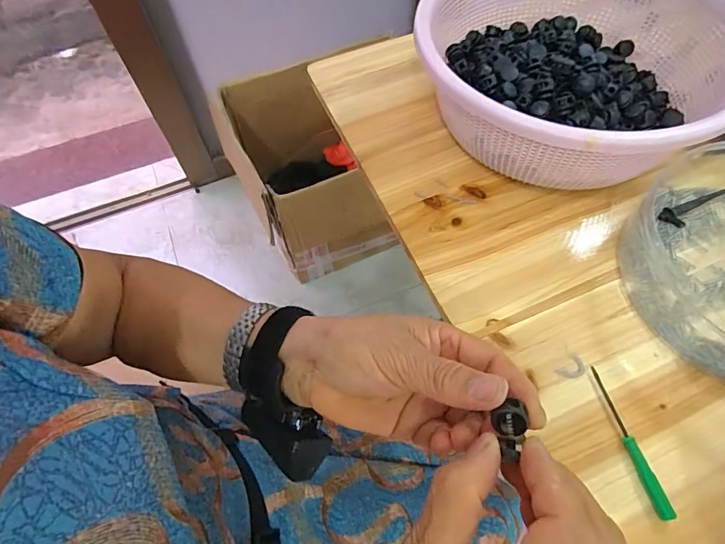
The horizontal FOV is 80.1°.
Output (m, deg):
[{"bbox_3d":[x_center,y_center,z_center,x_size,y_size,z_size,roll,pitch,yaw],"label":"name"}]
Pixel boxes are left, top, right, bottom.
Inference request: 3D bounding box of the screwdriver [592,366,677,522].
[{"bbox_3d":[0.178,0.111,0.289,0.010,0.009,0.097,-11,60,-5],"label":"screwdriver"}]

